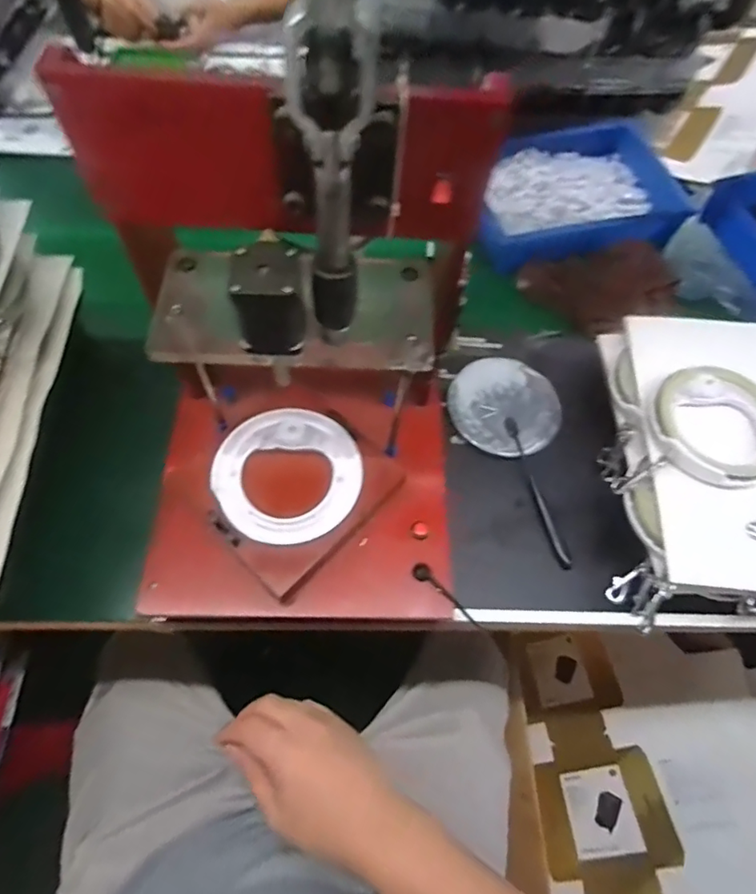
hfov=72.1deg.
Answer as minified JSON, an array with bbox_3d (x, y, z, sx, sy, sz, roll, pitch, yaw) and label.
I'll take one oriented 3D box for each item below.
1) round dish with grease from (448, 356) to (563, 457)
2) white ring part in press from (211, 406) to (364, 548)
[{"bbox_3d":[0.151,-0.049,0.623,0.124,0.017,0.124,1,69,-4],"label":"round dish with grease"},{"bbox_3d":[-0.084,0.023,0.486,0.134,0.013,0.131,2,62,-3],"label":"white ring part in press"}]

